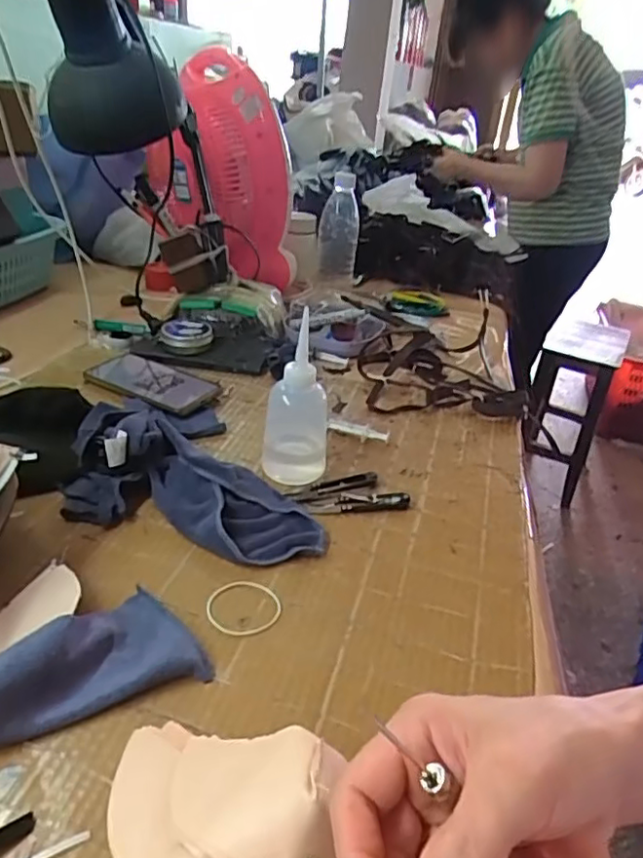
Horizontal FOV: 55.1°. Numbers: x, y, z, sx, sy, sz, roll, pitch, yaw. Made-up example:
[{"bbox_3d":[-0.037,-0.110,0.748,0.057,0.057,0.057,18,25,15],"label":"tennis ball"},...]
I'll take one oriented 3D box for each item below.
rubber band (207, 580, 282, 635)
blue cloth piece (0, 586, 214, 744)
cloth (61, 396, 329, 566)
[{"bbox_3d":[-0.060,0.137,0.477,0.055,0.004,0.054,2,32,-1],"label":"rubber band"},{"bbox_3d":[-0.156,0.144,0.413,0.138,0.040,0.085,-11,35,-25],"label":"blue cloth piece"},{"bbox_3d":[-0.113,0.043,0.562,0.240,0.060,0.122,11,31,10],"label":"cloth"}]

